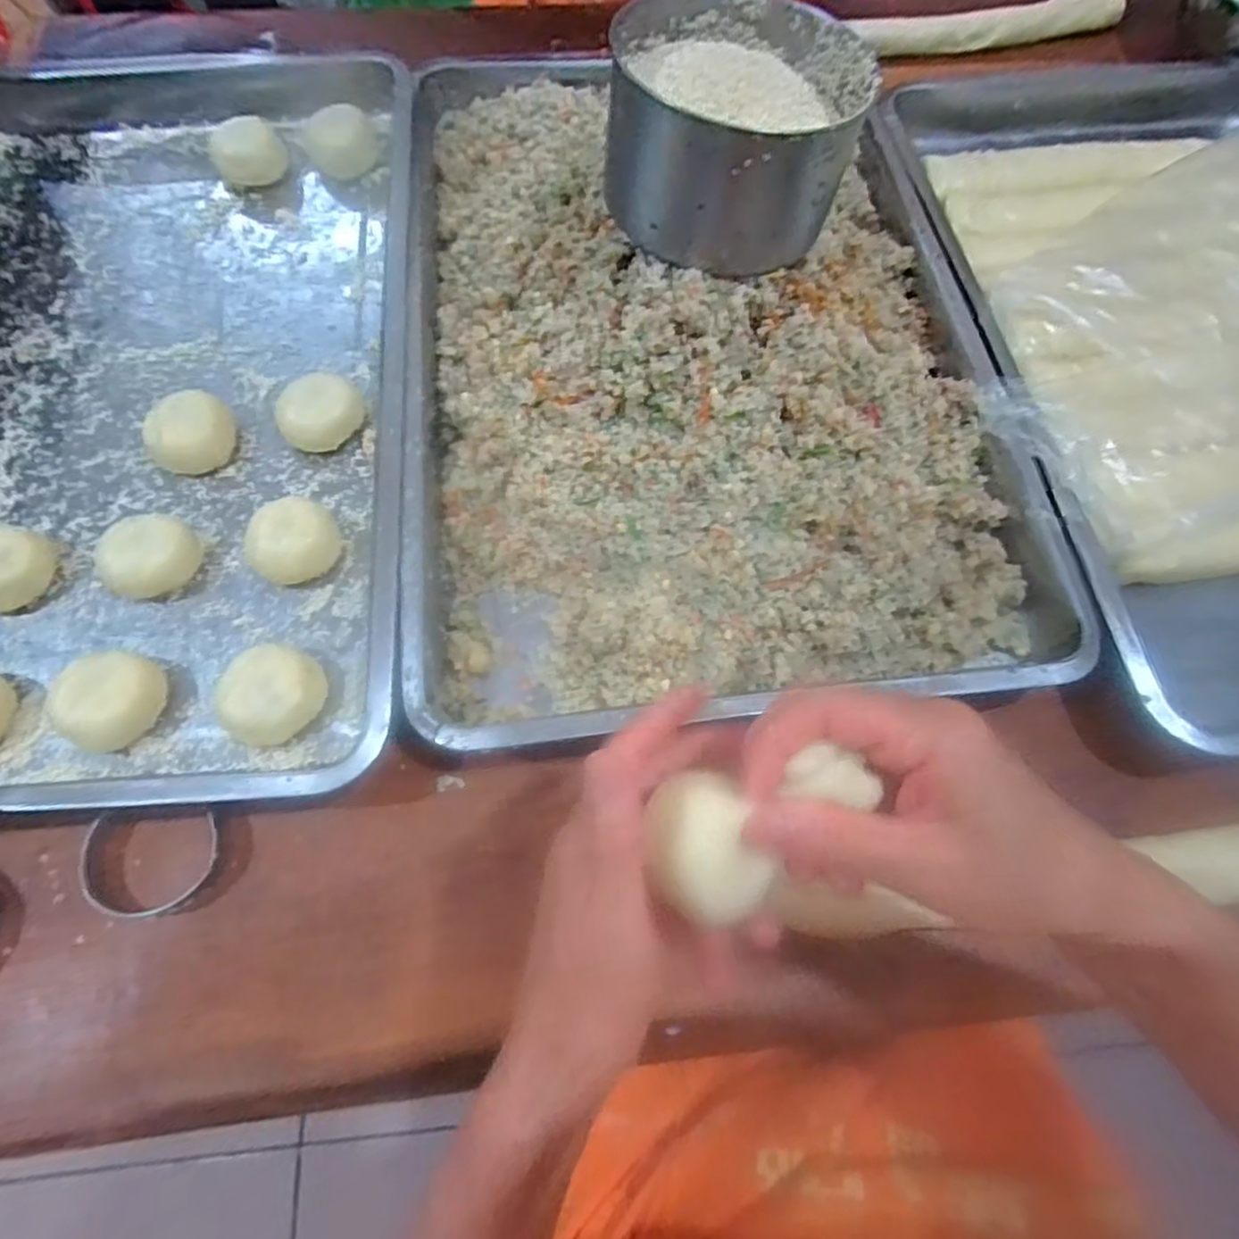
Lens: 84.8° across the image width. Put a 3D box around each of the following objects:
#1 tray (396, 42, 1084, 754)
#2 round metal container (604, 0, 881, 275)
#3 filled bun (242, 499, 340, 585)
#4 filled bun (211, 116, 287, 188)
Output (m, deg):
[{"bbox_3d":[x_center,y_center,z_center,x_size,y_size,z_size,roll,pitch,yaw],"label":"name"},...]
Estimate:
[{"bbox_3d":[0.052,-0.217,0.468,0.395,0.108,0.579,-5,68,-4],"label":"tray"},{"bbox_3d":[0.062,-0.277,0.393,0.133,0.085,0.131,1,68,-2],"label":"round metal container"},{"bbox_3d":[-0.201,-0.048,0.418,0.052,0.024,0.045,-37,74,-16],"label":"filled bun"},{"bbox_3d":[-0.306,-0.386,0.563,0.054,0.030,0.049,-26,71,-12],"label":"filled bun"}]

